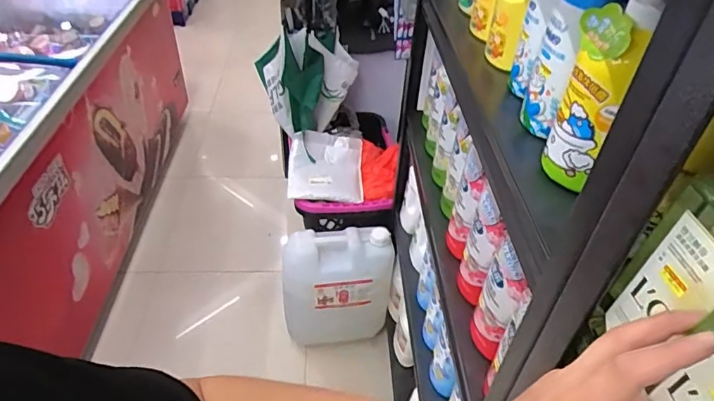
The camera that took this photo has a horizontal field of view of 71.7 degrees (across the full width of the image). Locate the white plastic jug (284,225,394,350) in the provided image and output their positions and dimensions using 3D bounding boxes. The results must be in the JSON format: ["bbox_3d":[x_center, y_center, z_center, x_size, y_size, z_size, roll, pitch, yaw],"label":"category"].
[{"bbox_3d":[-0.069,0.297,1.636,0.331,0.406,0.181,-2,42,-6],"label":"white plastic jug"}]

